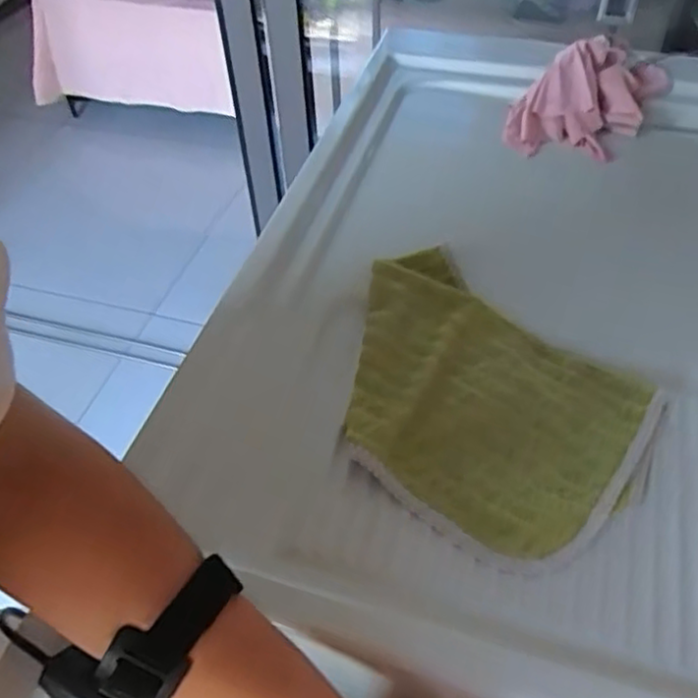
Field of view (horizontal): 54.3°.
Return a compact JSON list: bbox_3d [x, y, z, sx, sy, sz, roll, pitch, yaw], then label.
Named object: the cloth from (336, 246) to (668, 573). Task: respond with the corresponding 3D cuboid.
[{"bbox_3d":[0.085,0.033,0.490,0.246,0.025,0.187,36,61,28],"label":"cloth"}]

